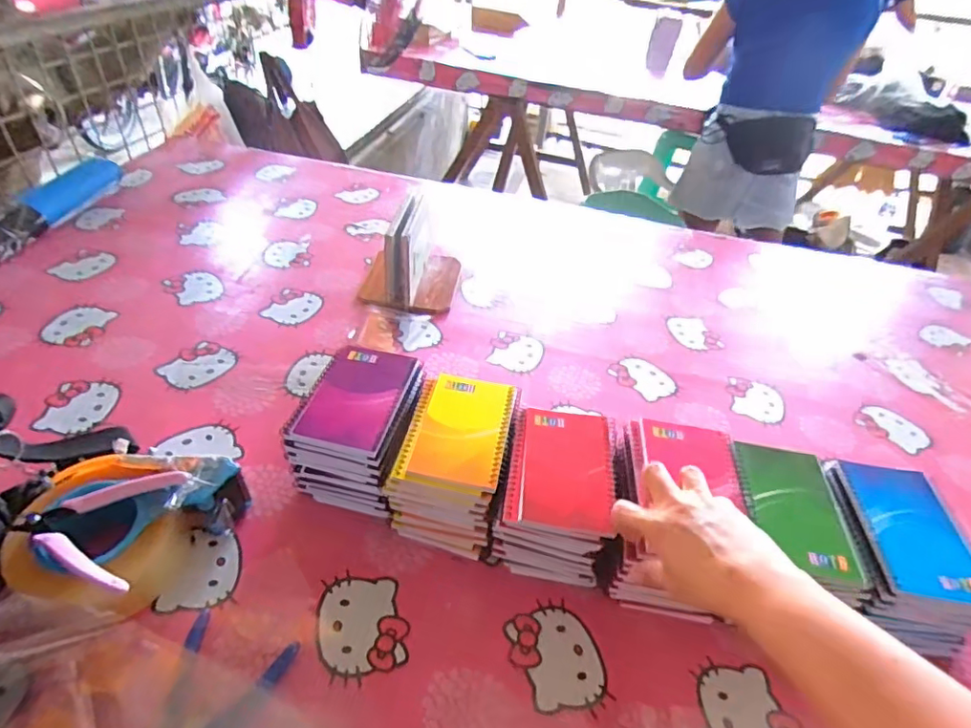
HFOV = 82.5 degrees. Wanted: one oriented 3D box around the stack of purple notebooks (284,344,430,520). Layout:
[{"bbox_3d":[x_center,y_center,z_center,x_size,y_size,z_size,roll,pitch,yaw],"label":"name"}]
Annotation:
[{"bbox_3d":[-0.129,0.064,0.571,0.108,0.091,0.139,12,42,4],"label":"stack of purple notebooks"}]

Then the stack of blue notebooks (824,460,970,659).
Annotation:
[{"bbox_3d":[0.366,0.179,0.511,0.102,0.099,0.145,4,41,-4],"label":"stack of blue notebooks"}]

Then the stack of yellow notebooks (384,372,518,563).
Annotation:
[{"bbox_3d":[-0.028,0.094,0.550,0.098,0.091,0.145,13,43,6],"label":"stack of yellow notebooks"}]

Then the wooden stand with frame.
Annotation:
[{"bbox_3d":[-0.105,-0.170,0.813,0.129,0.122,0.169,8,42,1],"label":"wooden stand with frame"}]

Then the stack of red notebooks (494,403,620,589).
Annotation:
[{"bbox_3d":[0.070,0.124,0.530,0.103,0.089,0.134,12,42,5],"label":"stack of red notebooks"}]

